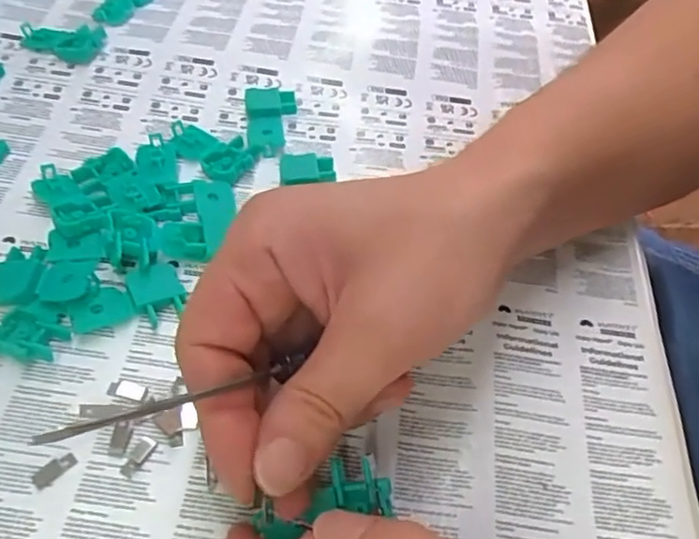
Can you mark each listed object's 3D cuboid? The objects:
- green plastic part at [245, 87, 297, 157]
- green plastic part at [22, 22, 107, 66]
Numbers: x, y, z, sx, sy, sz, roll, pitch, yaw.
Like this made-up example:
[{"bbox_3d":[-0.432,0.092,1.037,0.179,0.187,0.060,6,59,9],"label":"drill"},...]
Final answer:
[{"bbox_3d":[-0.038,-0.075,0.314,0.025,0.006,0.043,-4,56,-8],"label":"green plastic part"},{"bbox_3d":[-0.154,-0.121,0.333,0.044,0.009,0.029,-1,55,-6],"label":"green plastic part"}]

